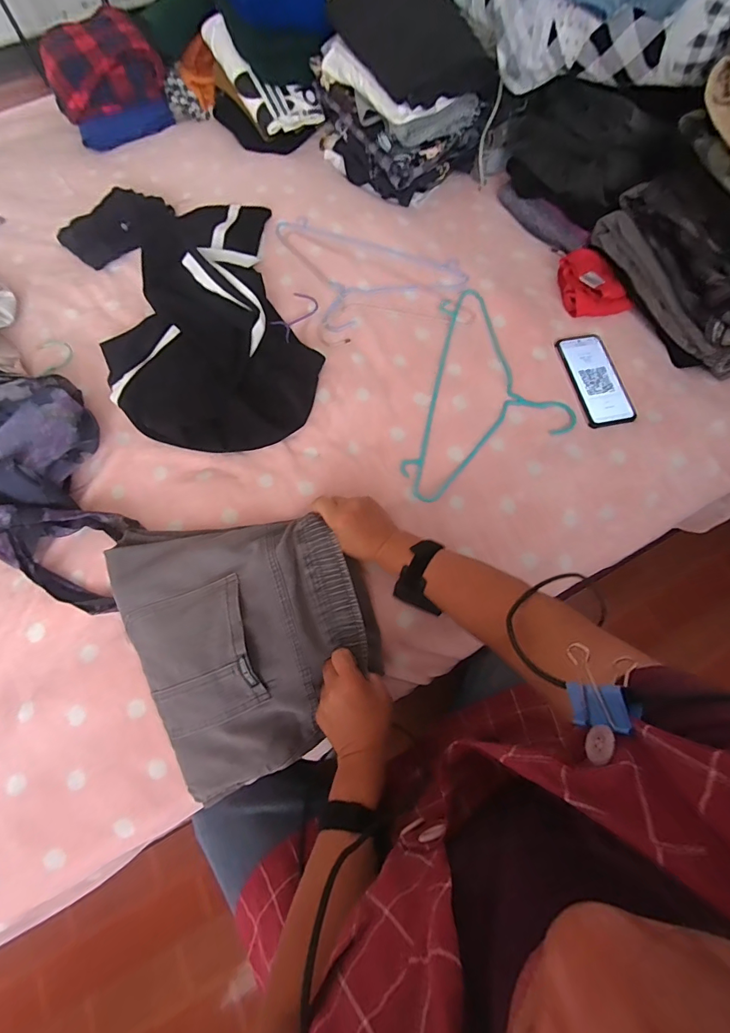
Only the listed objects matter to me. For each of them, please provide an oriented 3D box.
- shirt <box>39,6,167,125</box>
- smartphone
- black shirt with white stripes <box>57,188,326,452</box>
[{"bbox_3d":[-0.591,-1.021,0.944,0.240,0.089,0.217,-22,70,-6],"label":"shirt"},{"bbox_3d":[0.371,-0.221,0.675,0.083,0.007,0.166,-12,73,-4],"label":"smartphone"},{"bbox_3d":[-0.303,-0.402,0.732,0.357,0.075,0.667,-25,70,-7],"label":"black shirt with white stripes"}]

